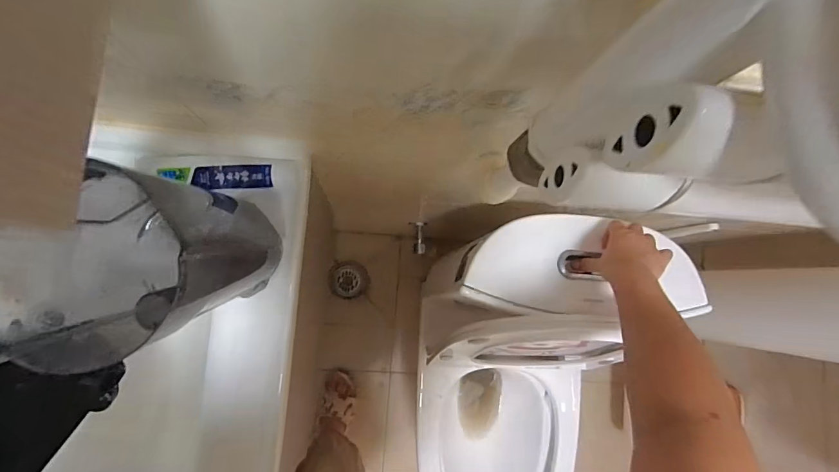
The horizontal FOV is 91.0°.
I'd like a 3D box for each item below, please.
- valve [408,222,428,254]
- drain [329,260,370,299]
[{"bbox_3d":[-0.006,0.005,1.060,0.046,0.045,0.087,8,84,-7],"label":"valve"},{"bbox_3d":[-0.217,0.136,1.280,0.122,0.010,0.112,1,85,-8],"label":"drain"}]

